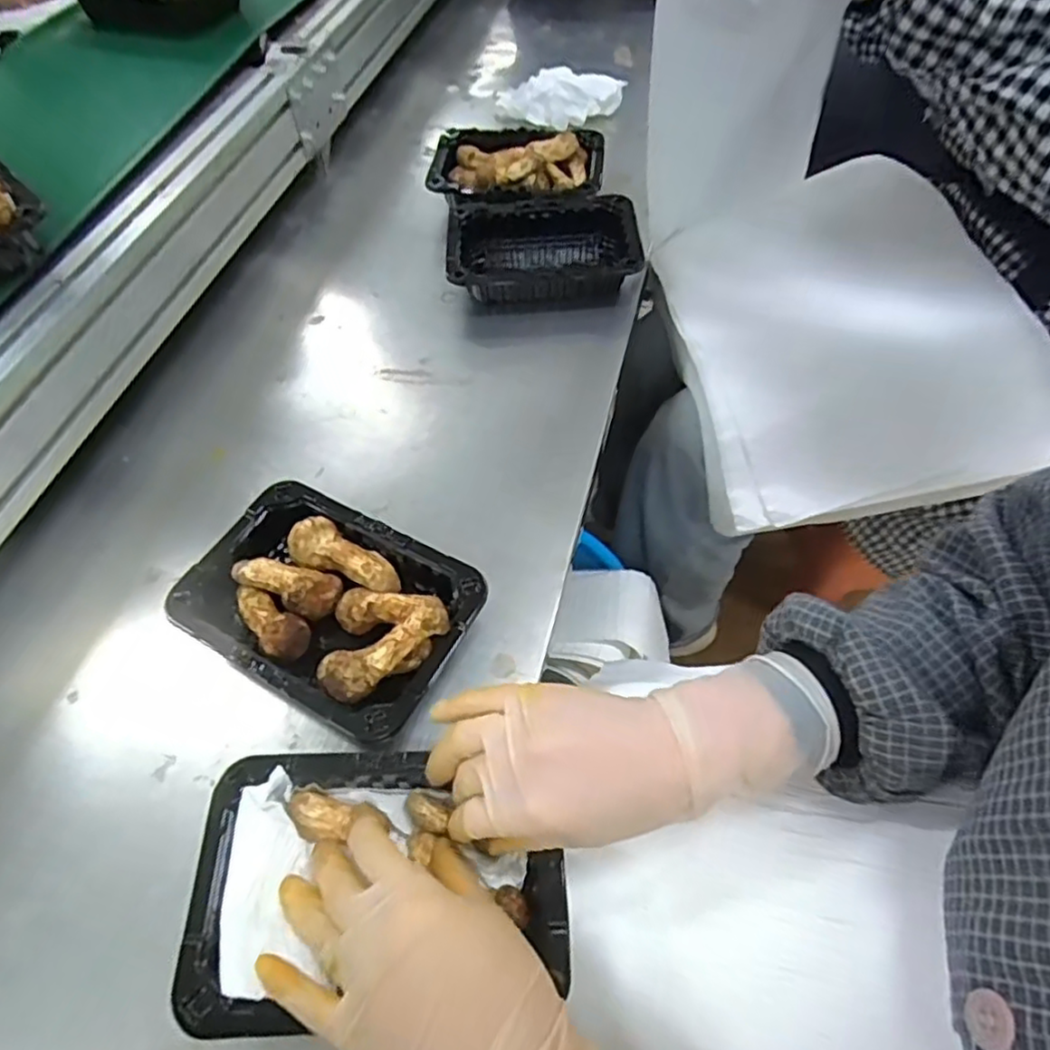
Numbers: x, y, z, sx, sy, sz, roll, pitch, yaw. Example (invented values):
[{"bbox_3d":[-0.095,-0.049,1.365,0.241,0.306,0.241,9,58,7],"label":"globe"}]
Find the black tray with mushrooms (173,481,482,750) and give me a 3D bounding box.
[{"bbox_3d":[-0.130,0.053,0.444,0.184,0.054,0.127,25,63,19],"label":"black tray with mushrooms"}]

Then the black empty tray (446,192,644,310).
[{"bbox_3d":[0.016,-0.279,0.678,0.194,0.047,0.141,1,58,5],"label":"black empty tray"}]

